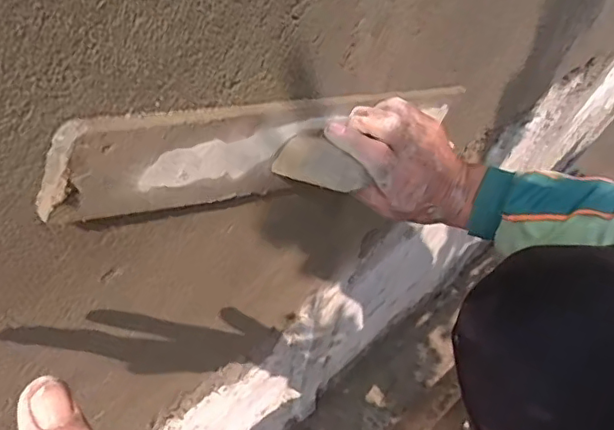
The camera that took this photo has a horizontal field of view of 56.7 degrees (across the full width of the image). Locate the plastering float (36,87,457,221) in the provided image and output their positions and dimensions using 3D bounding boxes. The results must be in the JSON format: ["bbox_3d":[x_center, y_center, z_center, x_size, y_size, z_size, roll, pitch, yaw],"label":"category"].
[{"bbox_3d":[0.014,-0.050,0.476,0.050,0.083,0.467,48,35,19],"label":"plastering float"}]

